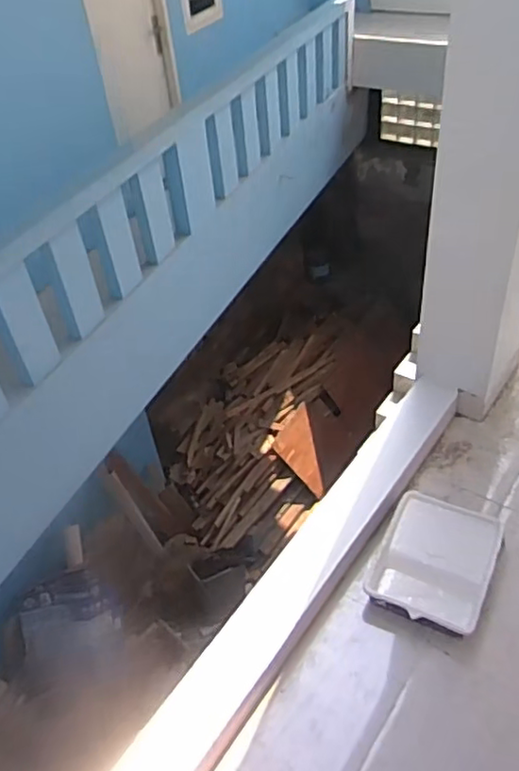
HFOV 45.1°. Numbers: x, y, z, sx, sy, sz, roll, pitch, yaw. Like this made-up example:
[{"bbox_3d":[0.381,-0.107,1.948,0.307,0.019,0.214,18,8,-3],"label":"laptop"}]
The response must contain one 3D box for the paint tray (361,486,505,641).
[{"bbox_3d":[0.458,0.473,1.646,0.285,0.120,0.337,17,47,24],"label":"paint tray"}]

